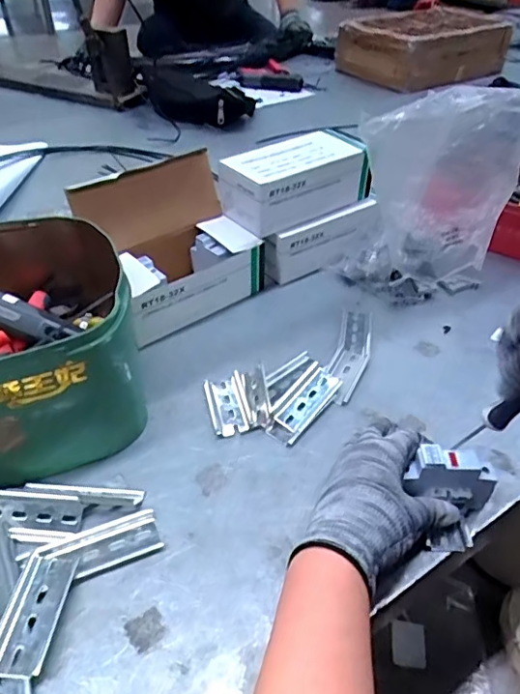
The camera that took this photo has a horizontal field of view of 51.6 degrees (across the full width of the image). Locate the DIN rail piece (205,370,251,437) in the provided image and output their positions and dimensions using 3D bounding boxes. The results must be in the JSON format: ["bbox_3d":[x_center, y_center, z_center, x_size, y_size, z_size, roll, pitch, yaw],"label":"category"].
[{"bbox_3d":[-0.030,0.056,0.525,0.038,0.008,0.072,-9,43,-11],"label":"DIN rail piece"}]

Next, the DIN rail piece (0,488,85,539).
[{"bbox_3d":[-0.190,0.128,0.421,0.096,0.015,0.030,4,42,3],"label":"DIN rail piece"}]

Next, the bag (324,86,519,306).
[{"bbox_3d":[0.197,-0.171,0.621,0.170,0.231,0.114,18,45,18],"label":"bag"}]

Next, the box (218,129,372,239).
[{"bbox_3d":[0.046,-0.216,0.677,0.180,0.077,0.091,-22,47,-24],"label":"box"}]

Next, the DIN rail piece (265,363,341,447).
[{"bbox_3d":[0.044,0.054,0.527,0.039,0.007,0.101,24,47,23],"label":"DIN rail piece"}]

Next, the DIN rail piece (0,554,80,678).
[{"bbox_3d":[-0.154,0.182,0.371,0.036,0.012,0.081,5,42,4],"label":"DIN rail piece"}]

